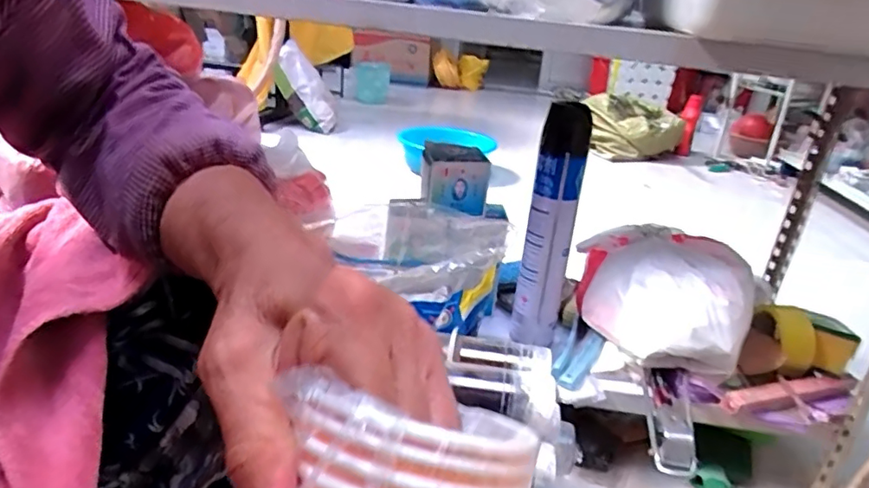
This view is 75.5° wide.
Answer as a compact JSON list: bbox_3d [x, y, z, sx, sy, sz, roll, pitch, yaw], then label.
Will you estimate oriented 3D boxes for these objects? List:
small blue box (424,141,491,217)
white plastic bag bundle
[{"bbox_3d":[0.029,-0.094,0.800,0.094,0.081,0.069,7,24,3],"label":"small blue box"},{"bbox_3d":[0.313,0.067,0.773,0.198,0.127,0.192,8,24,5],"label":"white plastic bag bundle"}]

